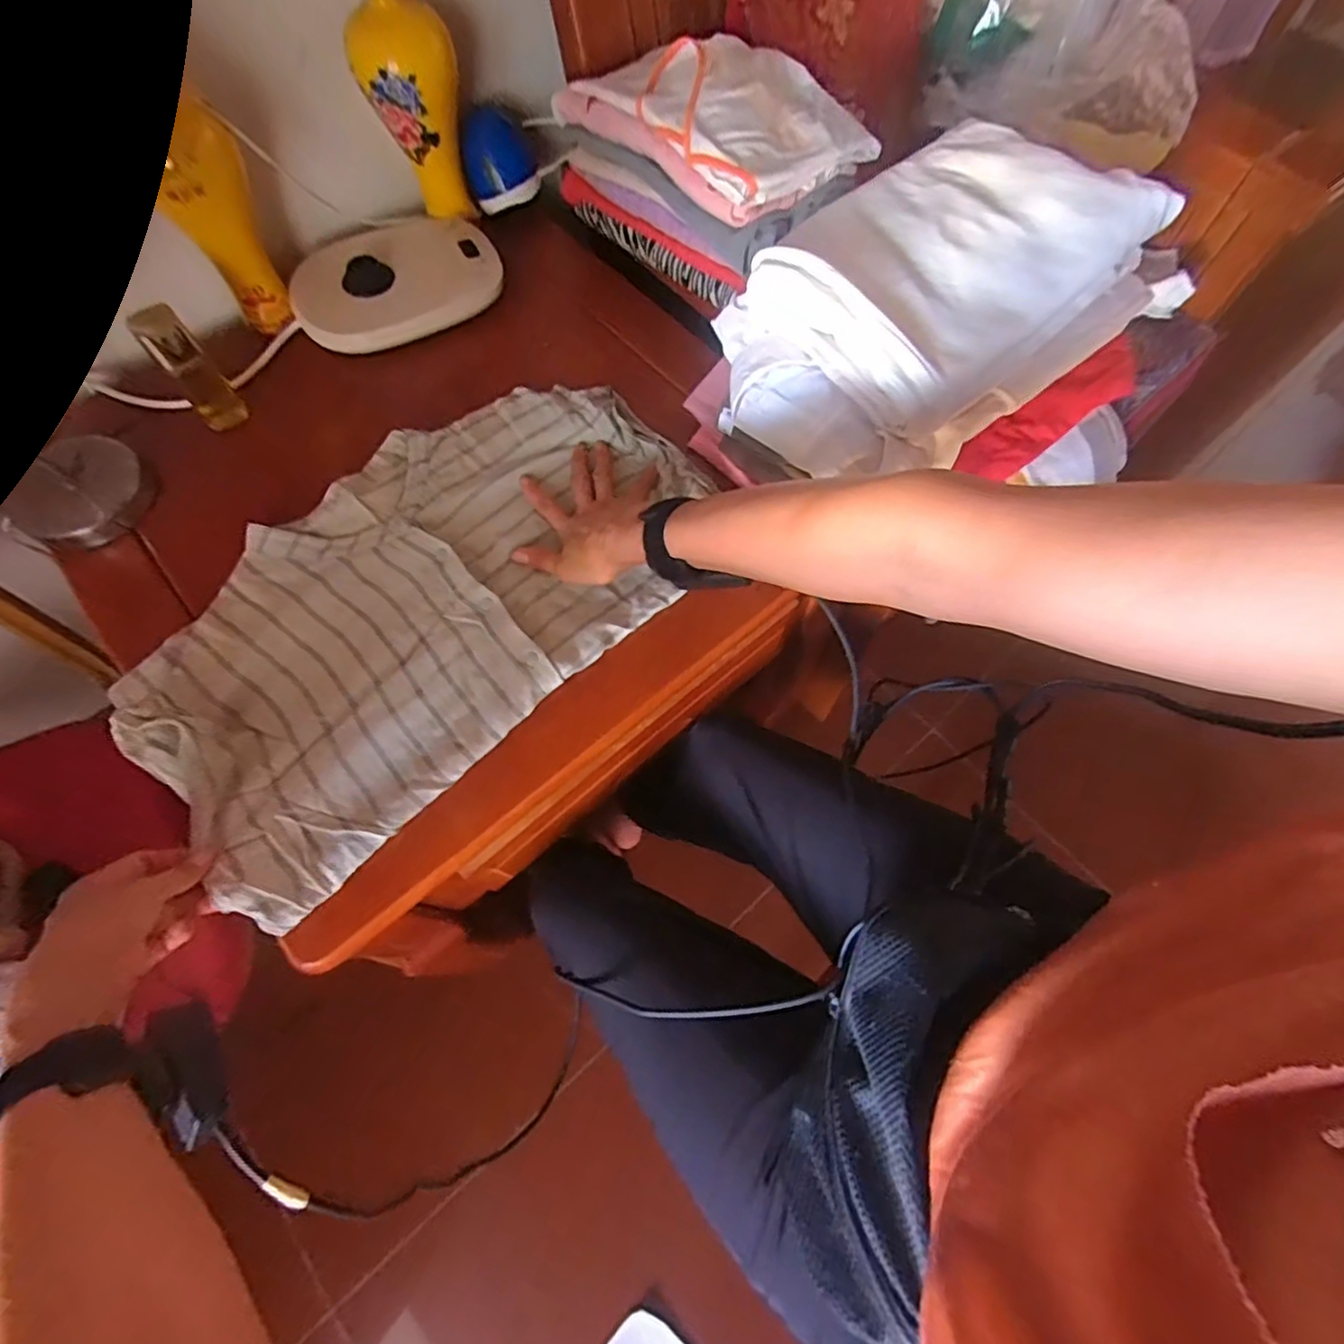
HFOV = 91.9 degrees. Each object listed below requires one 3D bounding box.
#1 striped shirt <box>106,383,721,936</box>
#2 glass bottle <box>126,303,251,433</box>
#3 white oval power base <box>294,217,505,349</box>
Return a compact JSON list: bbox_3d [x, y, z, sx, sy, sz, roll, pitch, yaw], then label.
[{"bbox_3d":[-0.209,-0.076,0.571,0.508,0.020,0.300,-42,73,-17],"label":"striped shirt"},{"bbox_3d":[-0.460,-0.289,0.623,0.042,0.105,0.038,-36,71,-15],"label":"glass bottle"},{"bbox_3d":[-0.300,-0.428,0.718,0.221,0.020,0.108,-30,106,-13],"label":"white oval power base"}]

